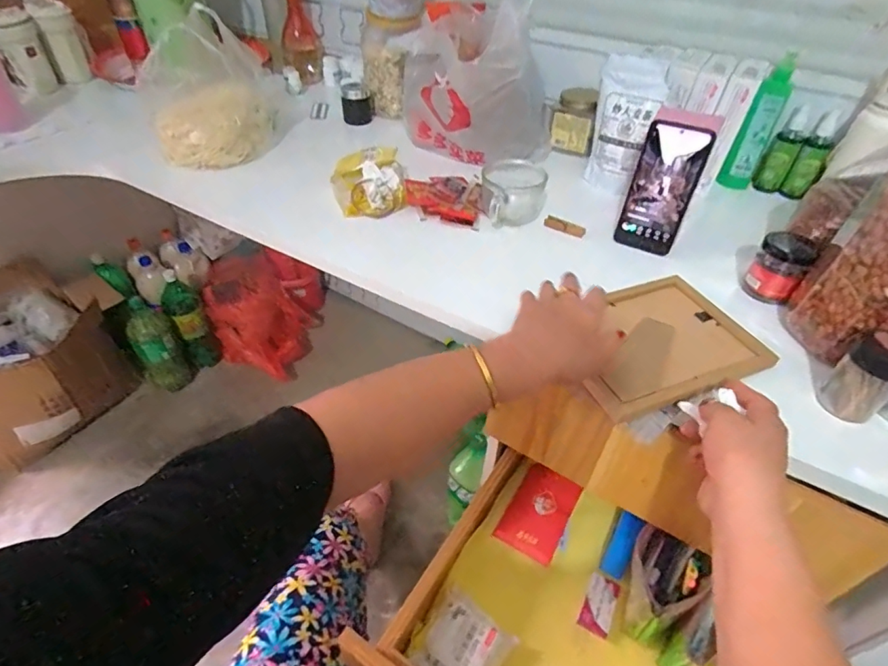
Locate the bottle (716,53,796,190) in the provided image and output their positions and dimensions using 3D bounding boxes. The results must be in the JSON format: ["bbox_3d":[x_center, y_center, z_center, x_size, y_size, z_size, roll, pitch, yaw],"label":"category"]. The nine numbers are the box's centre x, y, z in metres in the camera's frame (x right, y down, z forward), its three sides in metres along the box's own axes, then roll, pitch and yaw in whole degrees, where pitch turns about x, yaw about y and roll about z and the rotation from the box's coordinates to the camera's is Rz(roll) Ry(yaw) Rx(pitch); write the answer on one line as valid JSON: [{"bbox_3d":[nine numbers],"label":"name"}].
[{"bbox_3d":[0.507,-0.330,0.785,0.047,0.190,0.055,26,48,24],"label":"bottle"}]

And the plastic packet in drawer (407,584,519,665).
[{"bbox_3d":[0.022,0.375,0.574,0.091,0.047,0.094,27,49,25],"label":"plastic packet in drawer"}]

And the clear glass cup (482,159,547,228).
[{"bbox_3d":[0.103,-0.204,0.707,0.098,0.065,0.111,8,43,6],"label":"clear glass cup"}]

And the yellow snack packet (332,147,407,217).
[{"bbox_3d":[-0.118,-0.239,0.758,0.114,0.056,0.109,-4,43,-6],"label":"yellow snack packet"}]

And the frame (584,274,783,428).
[{"bbox_3d":[0.226,0.008,0.527,0.212,0.013,0.152,-15,46,-18],"label":"frame"}]

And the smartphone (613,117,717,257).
[{"bbox_3d":[0.287,-0.187,0.640,0.076,0.164,0.010,21,36,16],"label":"smartphone"}]

